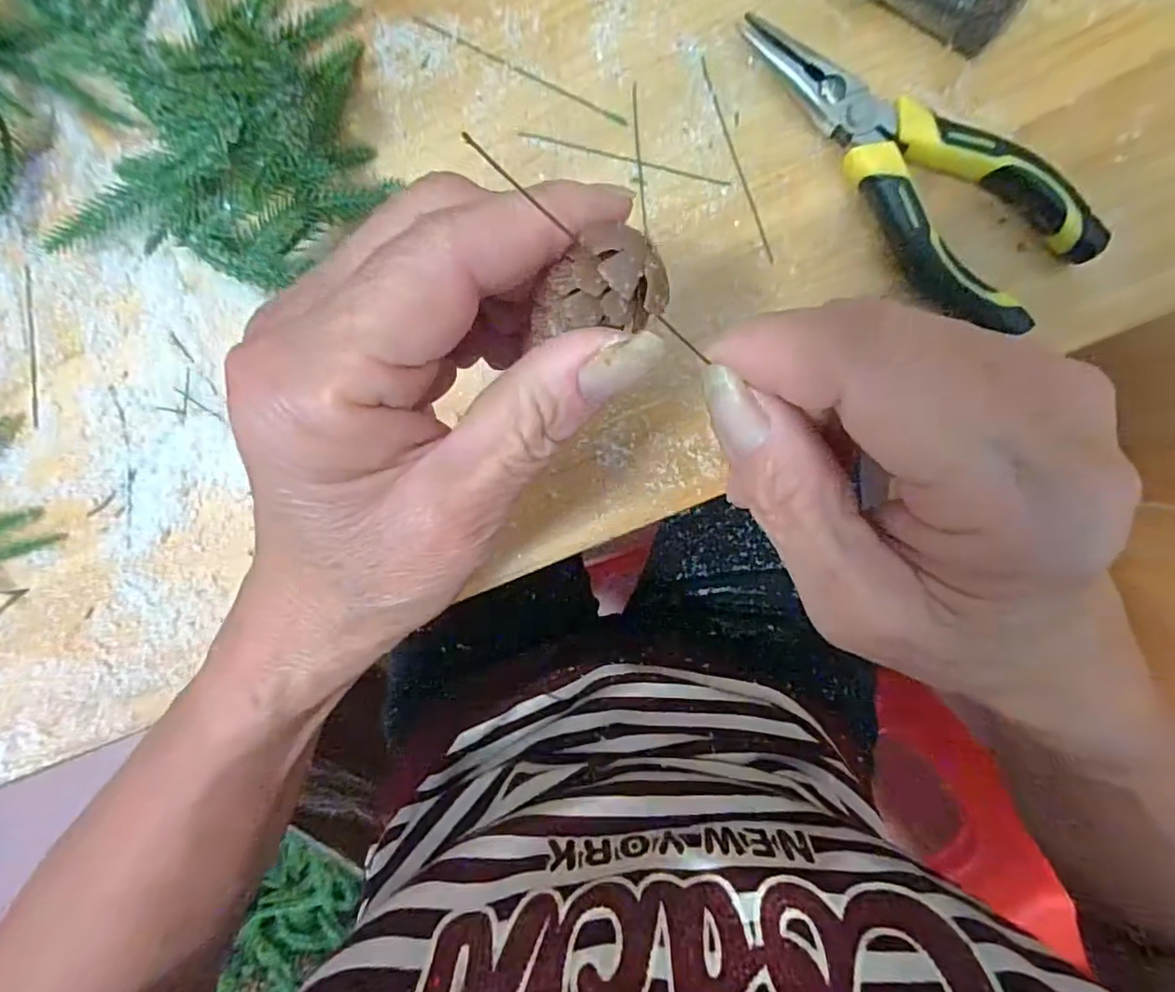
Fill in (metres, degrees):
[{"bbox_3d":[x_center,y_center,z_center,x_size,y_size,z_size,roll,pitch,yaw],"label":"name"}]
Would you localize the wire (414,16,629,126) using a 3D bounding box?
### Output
[{"bbox_3d":[-0.028,-0.179,0.237,0.100,0.004,0.004,27,95,1],"label":"wire"}]

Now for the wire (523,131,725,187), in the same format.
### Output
[{"bbox_3d":[0.015,-0.142,0.237,0.090,0.004,0.004,15,95,2],"label":"wire"}]

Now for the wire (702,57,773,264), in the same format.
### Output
[{"bbox_3d":[0.063,-0.139,0.235,0.004,0.004,0.087,-20,93,4],"label":"wire"}]

